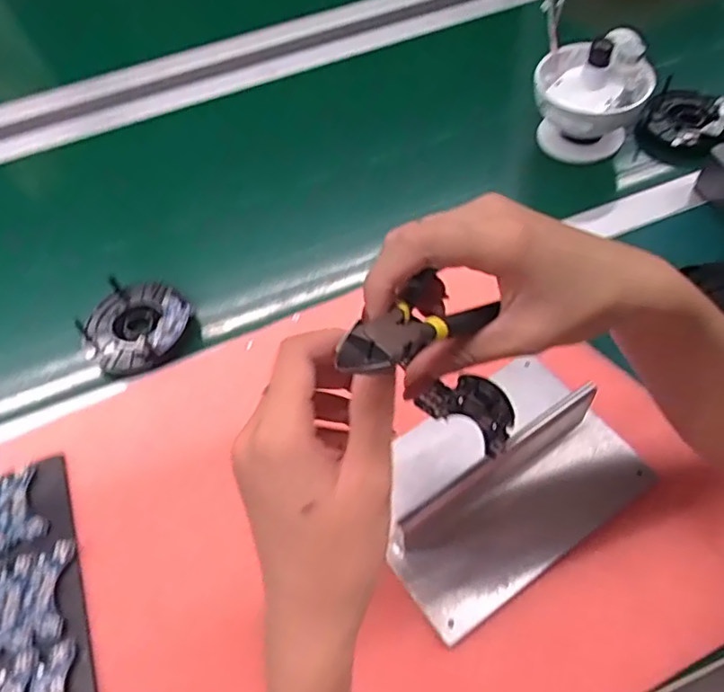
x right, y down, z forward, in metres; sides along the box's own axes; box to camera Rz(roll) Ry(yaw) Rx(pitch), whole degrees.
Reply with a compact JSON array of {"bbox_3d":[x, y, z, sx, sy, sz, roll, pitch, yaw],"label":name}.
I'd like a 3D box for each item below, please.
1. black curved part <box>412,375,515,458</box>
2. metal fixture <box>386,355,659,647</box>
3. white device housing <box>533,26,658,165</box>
[{"bbox_3d":[0.059,0.032,0.316,0.032,0.072,0.005,-57,37,-3],"label":"black curved part"},{"bbox_3d":[0.104,0.095,0.436,0.193,0.057,0.122,-32,59,-14],"label":"metal fixture"},{"bbox_3d":[0.254,-0.272,0.672,0.121,0.119,0.100,12,59,14],"label":"white device housing"}]

